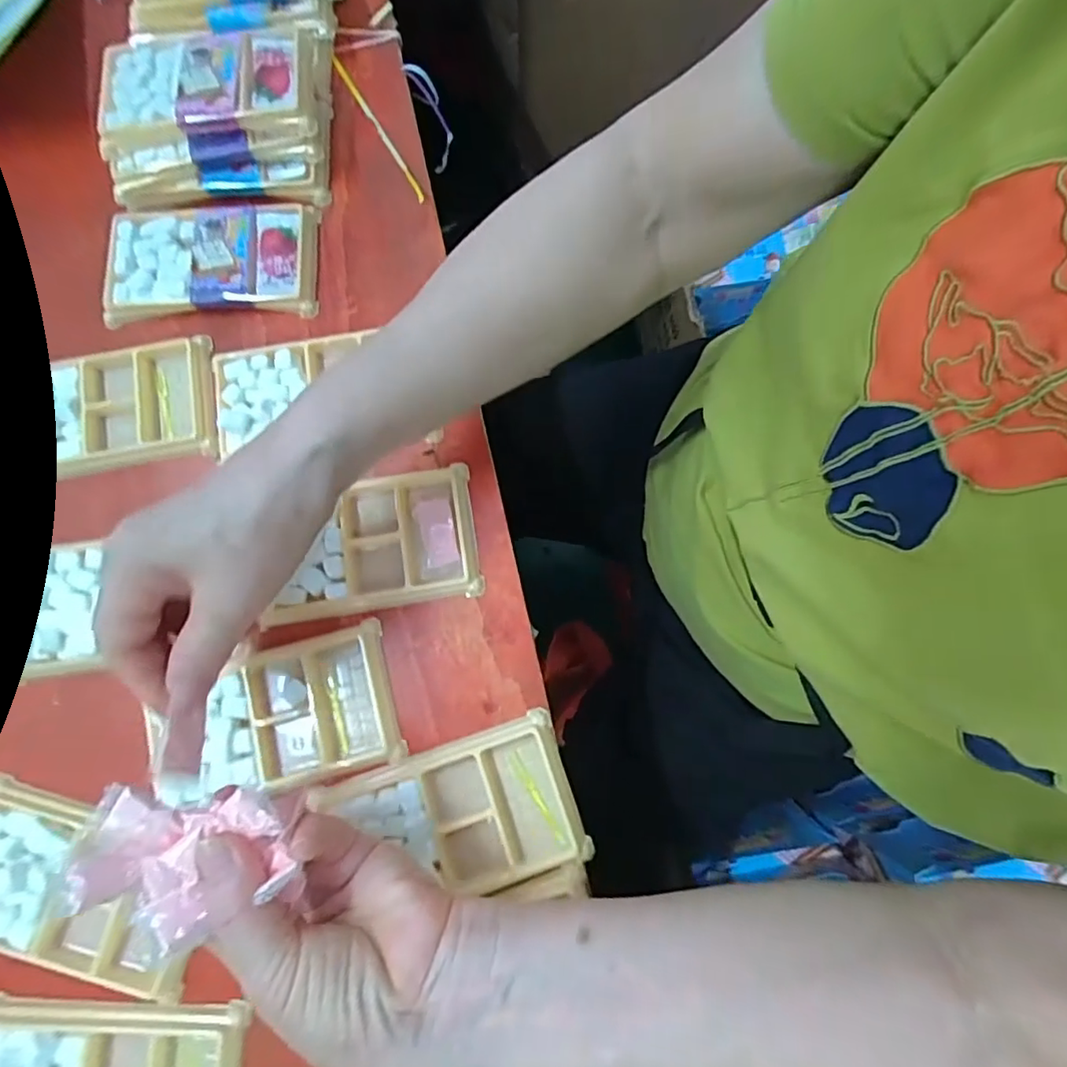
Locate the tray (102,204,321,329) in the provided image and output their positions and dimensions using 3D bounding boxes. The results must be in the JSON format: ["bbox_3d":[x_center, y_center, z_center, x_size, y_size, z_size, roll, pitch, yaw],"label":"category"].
[{"bbox_3d":[-0.213,-0.180,0.372,0.133,0.013,0.075,-1,77,-1],"label":"tray"}]

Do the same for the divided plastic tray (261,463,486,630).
[{"bbox_3d":[-0.093,0.004,0.336,0.117,0.013,0.078,-8,77,-2],"label":"divided plastic tray"}]

